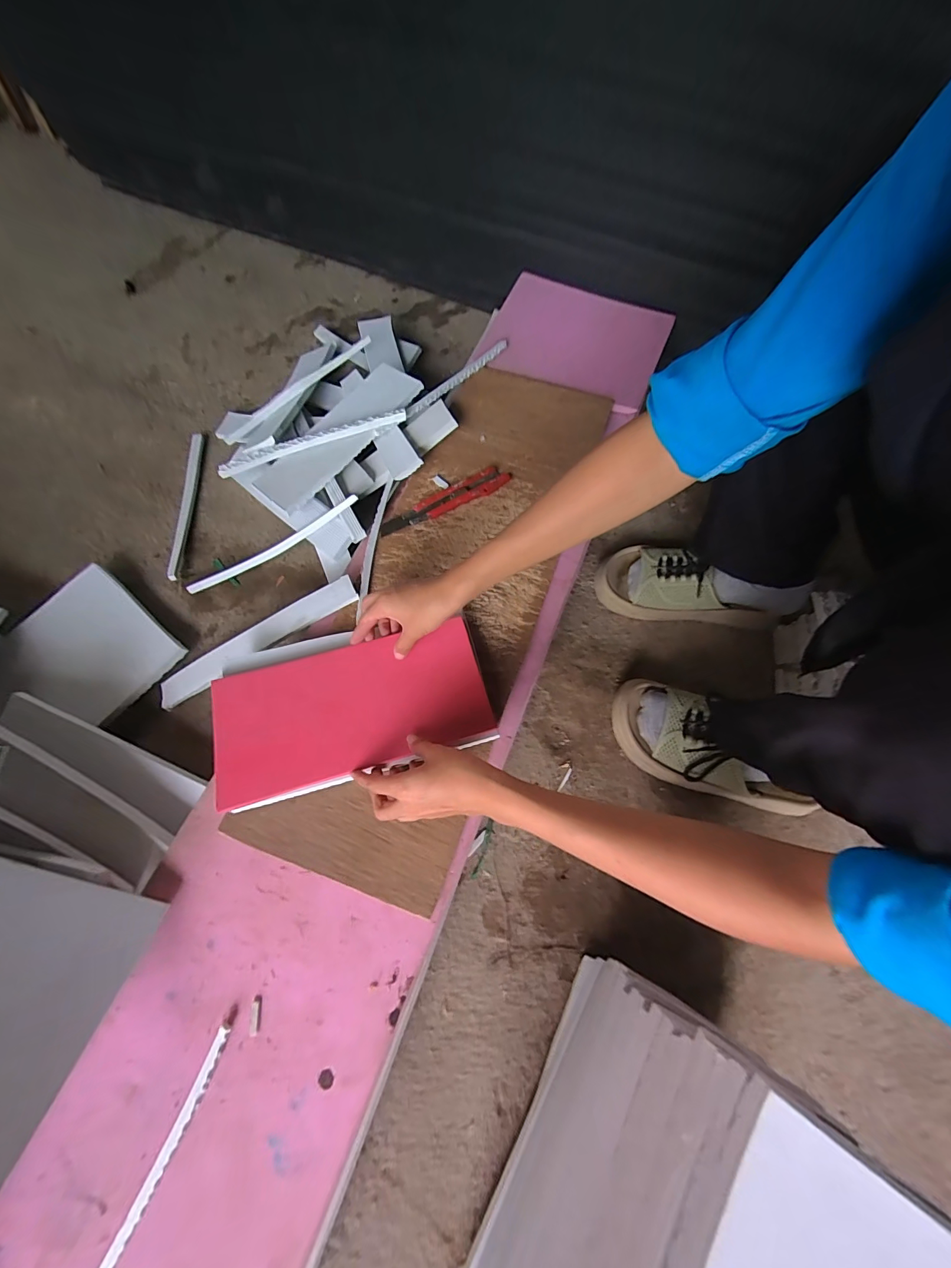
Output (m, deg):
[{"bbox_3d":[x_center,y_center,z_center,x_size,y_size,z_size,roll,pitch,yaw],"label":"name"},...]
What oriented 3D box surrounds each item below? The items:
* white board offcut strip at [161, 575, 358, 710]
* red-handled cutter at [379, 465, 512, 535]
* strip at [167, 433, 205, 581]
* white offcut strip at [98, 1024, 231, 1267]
[{"bbox_3d":[-0.267,0.009,0.500,0.272,0.013,0.039,-30,71,3],"label":"white board offcut strip"},{"bbox_3d":[-0.039,-0.177,0.546,0.185,0.014,0.033,-29,72,-11],"label":"red-handled cutter"},{"bbox_3d":[-0.431,-0.197,0.615,0.016,0.012,0.268,-6,69,-3],"label":"strip"},{"bbox_3d":[-0.258,0.436,0.322,0.012,0.005,0.217,22,70,8],"label":"white offcut strip"}]

